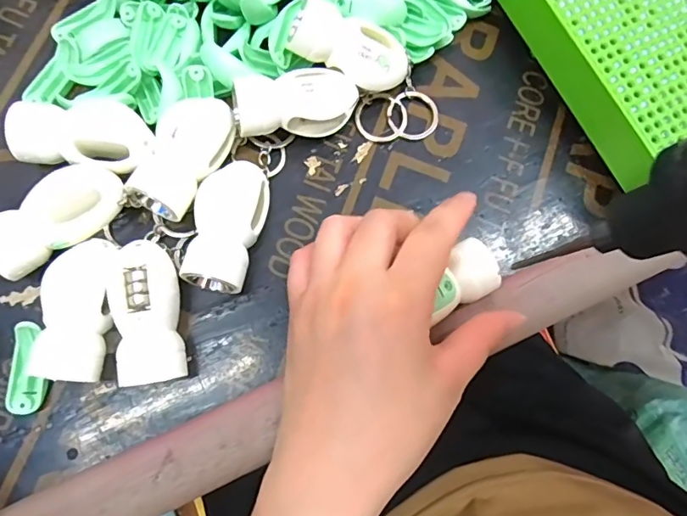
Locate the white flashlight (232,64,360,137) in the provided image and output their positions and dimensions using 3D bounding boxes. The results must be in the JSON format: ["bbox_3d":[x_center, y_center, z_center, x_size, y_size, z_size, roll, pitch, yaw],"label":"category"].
[{"bbox_3d":[-0.025,-0.082,0.264,0.065,0.021,0.027,-11,72,-20],"label":"white flashlight"}]

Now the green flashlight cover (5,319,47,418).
[{"bbox_3d":[-0.149,0.051,0.230,0.014,0.008,0.042,0,89,-1],"label":"green flashlight cover"}]

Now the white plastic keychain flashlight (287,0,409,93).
[{"bbox_3d":[0.005,-0.112,0.263,0.065,0.019,0.029,19,71,-19],"label":"white plastic keychain flashlight"}]

